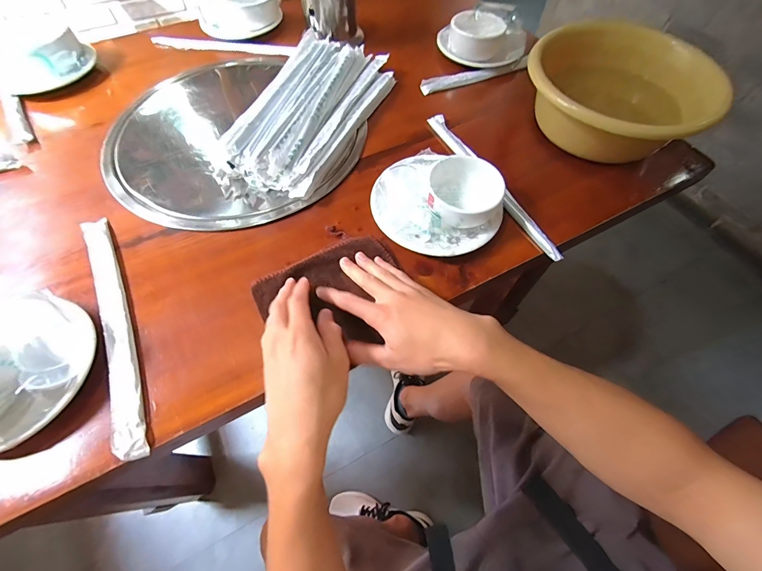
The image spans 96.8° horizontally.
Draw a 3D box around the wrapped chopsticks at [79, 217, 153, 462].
[{"bbox_3d":[-0.289,0.039,0.364,0.029,0.010,0.292,-24,64,-13],"label":"wrapped chopsticks"}]

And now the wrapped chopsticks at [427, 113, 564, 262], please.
[{"bbox_3d":[0.149,-0.147,0.472,0.022,0.012,0.292,-23,64,-12],"label":"wrapped chopsticks"}]

